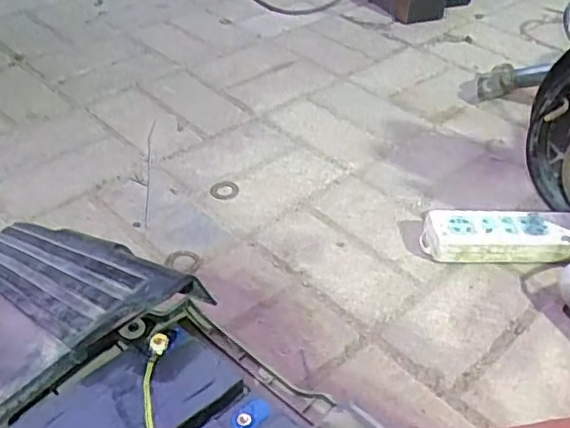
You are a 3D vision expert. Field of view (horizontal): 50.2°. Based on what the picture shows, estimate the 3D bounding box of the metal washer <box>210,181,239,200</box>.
[{"bbox_3d":[-0.084,-0.033,0.841,0.039,0.004,0.042,-2,41,-7],"label":"metal washer"}]

